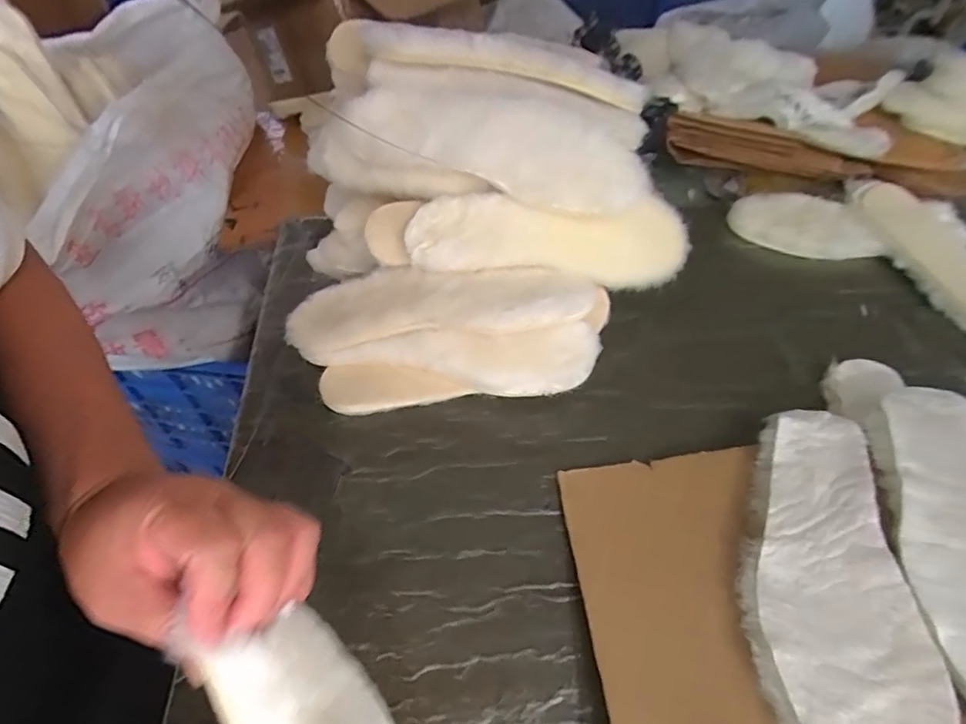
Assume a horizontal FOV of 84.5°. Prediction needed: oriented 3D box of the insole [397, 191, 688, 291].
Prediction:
[{"bbox_3d":[0.064,-0.111,0.491,0.259,0.077,0.023,1,14,-2],"label":"insole"}]

